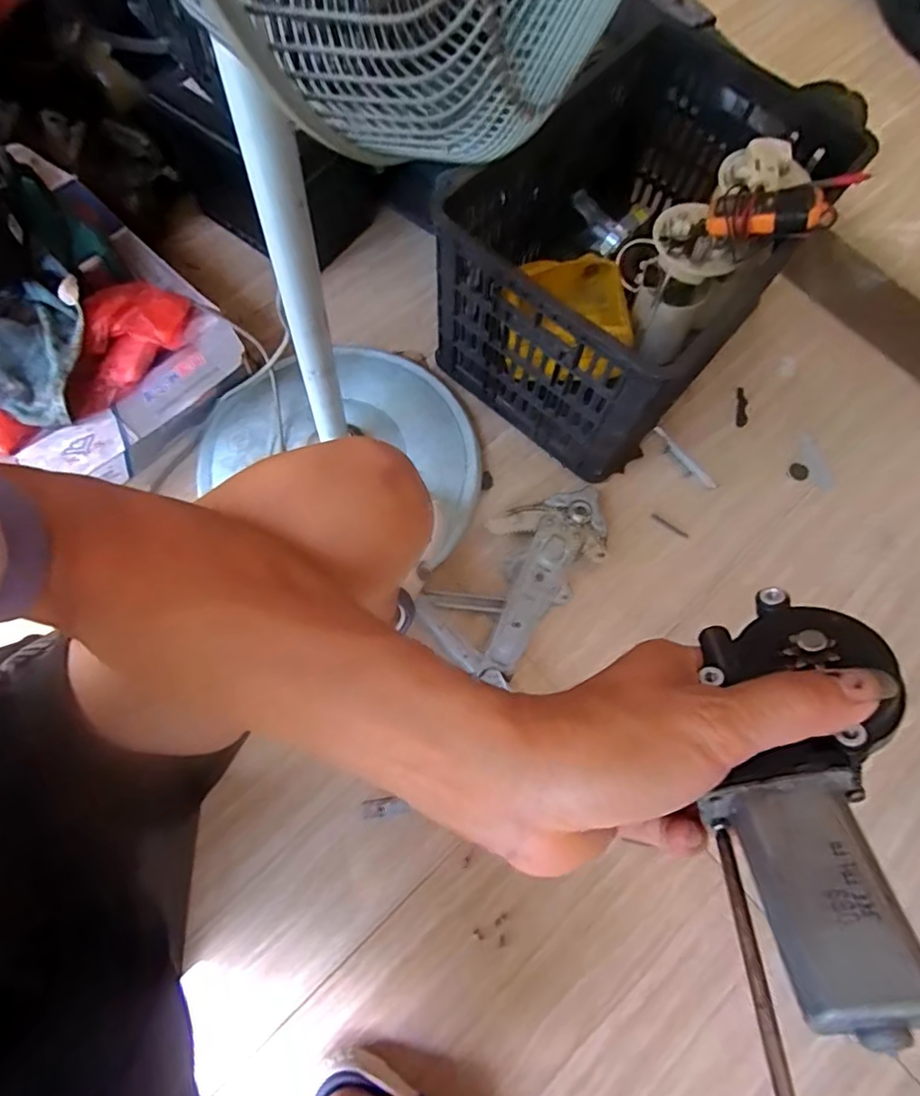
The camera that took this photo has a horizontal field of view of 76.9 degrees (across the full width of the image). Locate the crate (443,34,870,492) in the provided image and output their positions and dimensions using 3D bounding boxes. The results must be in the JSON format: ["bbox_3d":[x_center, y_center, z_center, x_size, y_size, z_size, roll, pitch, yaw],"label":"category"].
[{"bbox_3d":[0.253,-0.417,0.831,0.352,0.284,0.514,40,75,11],"label":"crate"}]

